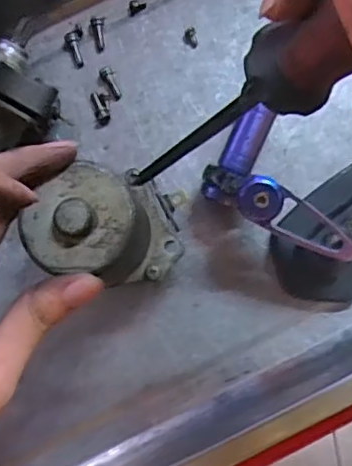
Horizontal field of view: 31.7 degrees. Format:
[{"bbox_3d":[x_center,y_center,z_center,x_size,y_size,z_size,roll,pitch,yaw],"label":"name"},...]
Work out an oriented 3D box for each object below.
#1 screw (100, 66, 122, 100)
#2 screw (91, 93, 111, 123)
[{"bbox_3d":[-0.039,-0.089,0.367,0.009,0.005,0.021,-18,89,0],"label":"screw"},{"bbox_3d":[-0.044,-0.074,0.365,0.009,0.005,0.019,-15,89,0],"label":"screw"}]

